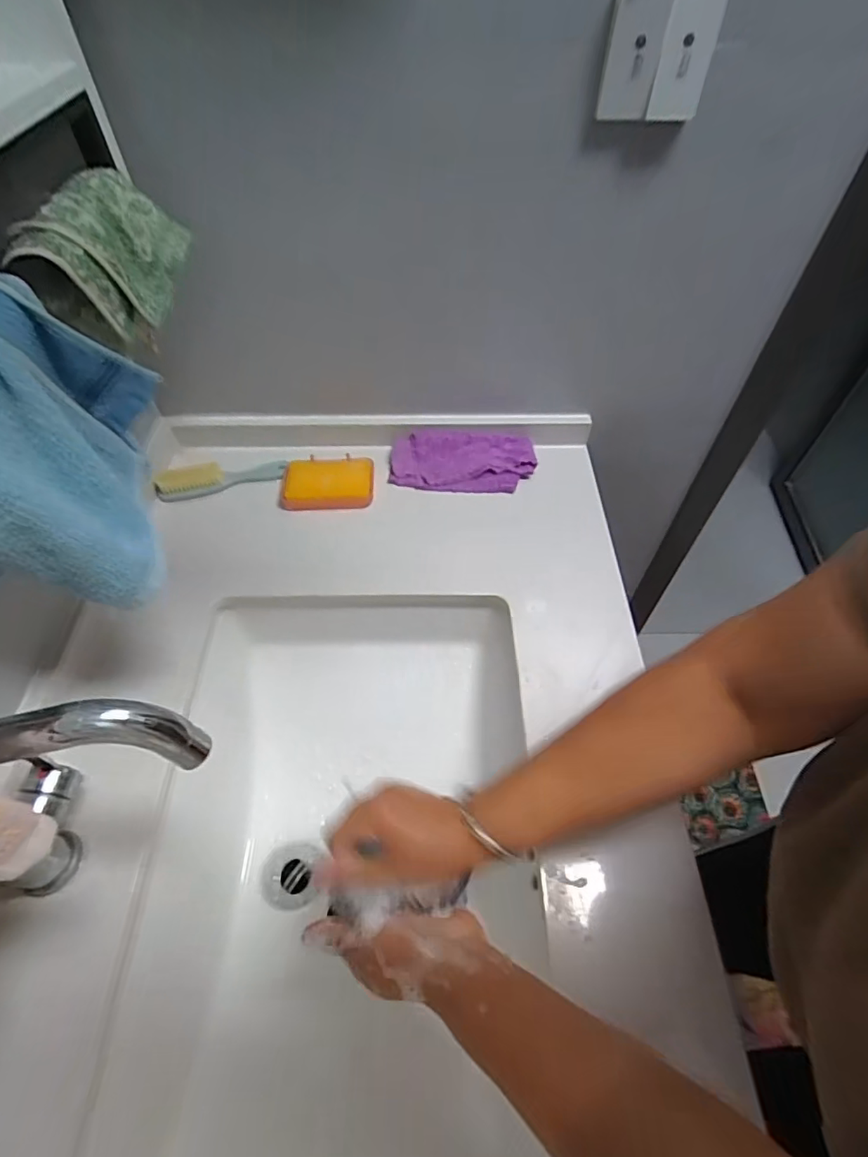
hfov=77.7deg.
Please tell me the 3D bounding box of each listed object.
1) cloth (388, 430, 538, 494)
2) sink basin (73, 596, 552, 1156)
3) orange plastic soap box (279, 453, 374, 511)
[{"bbox_3d":[0.038,-0.156,0.719,0.189,0.017,0.084,1,71,3],"label":"cloth"},{"bbox_3d":[-0.084,0.278,0.528,0.351,0.153,0.528,2,53,1],"label":"sink basin"},{"bbox_3d":[-0.139,-0.126,0.703,0.115,0.024,0.072,-1,53,-1],"label":"orange plastic soap box"}]

